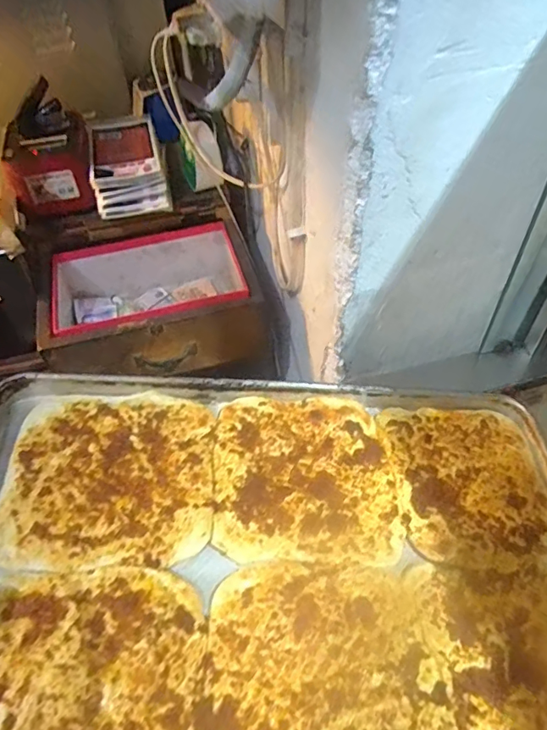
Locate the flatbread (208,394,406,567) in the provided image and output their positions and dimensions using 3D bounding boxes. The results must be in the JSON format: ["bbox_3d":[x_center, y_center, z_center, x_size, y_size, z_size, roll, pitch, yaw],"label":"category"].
[{"bbox_3d":[0.037,0.110,0.525,0.189,0.006,0.180,5,51,-8],"label":"flatbread"}]

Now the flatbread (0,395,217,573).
[{"bbox_3d":[-0.153,0.105,0.489,0.185,0.009,0.174,4,50,-10],"label":"flatbread"}]

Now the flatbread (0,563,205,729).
[{"bbox_3d":[-0.140,0.240,0.370,0.171,0.015,0.178,5,51,-11],"label":"flatbread"}]

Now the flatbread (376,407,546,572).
[{"bbox_3d":[0.215,0.124,0.552,0.170,0.009,0.186,1,48,-11],"label":"flatbread"}]

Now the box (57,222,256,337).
[{"bbox_3d":[-0.205,-0.107,0.848,0.314,0.120,0.209,-16,53,-11],"label":"box"}]

